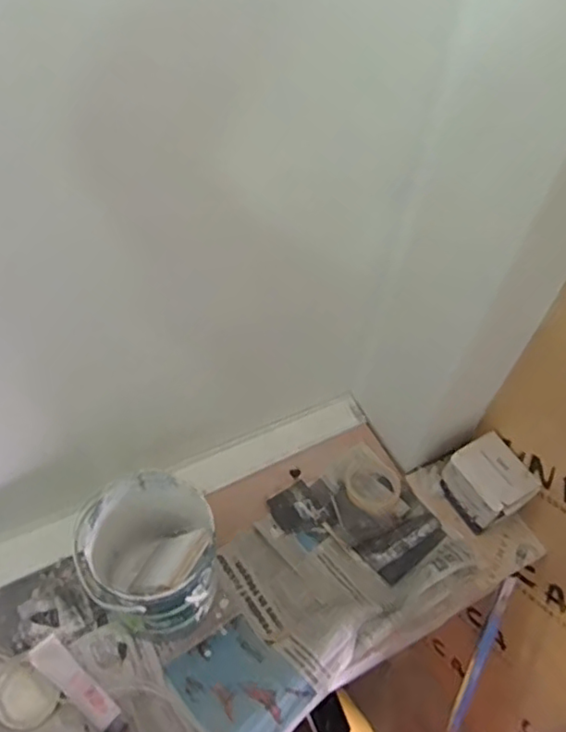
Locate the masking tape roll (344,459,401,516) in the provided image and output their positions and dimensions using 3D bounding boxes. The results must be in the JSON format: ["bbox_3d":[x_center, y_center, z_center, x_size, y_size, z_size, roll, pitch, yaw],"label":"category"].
[{"bbox_3d":[0.153,0.208,1.063,0.101,0.024,0.098,2,54,-3],"label":"masking tape roll"}]

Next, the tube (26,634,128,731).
[{"bbox_3d":[-0.281,0.442,0.850,0.168,0.029,0.041,34,58,18],"label":"tube"}]

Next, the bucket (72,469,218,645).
[{"bbox_3d":[-0.181,0.278,0.875,0.167,0.200,0.169,2,54,-3],"label":"bucket"}]

